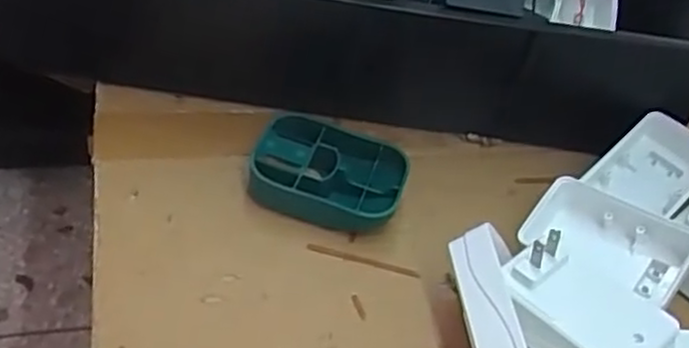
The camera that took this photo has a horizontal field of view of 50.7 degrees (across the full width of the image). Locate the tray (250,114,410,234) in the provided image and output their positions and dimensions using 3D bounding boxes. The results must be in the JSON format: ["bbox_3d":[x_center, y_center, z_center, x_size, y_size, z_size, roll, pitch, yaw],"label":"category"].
[{"bbox_3d":[-0.009,-0.002,0.452,0.090,0.024,0.068,17,45,5],"label":"tray"}]

